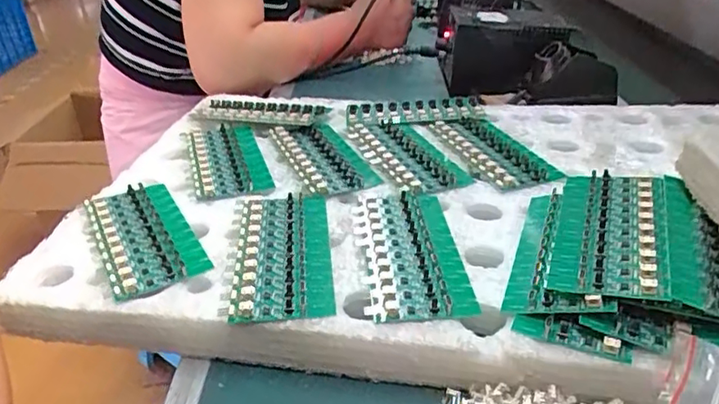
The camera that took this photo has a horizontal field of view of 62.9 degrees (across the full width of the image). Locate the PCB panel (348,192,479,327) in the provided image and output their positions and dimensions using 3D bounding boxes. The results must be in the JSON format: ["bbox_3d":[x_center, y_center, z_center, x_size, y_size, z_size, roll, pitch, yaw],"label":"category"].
[{"bbox_3d":[0.032,0.029,0.395,0.065,0.005,0.137,-4,30,-3],"label":"PCB panel"}]

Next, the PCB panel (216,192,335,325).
[{"bbox_3d":[-0.054,0.031,0.397,0.067,0.008,0.137,-4,30,-4],"label":"PCB panel"}]

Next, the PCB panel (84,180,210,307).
[{"bbox_3d":[-0.156,0.021,0.423,0.062,0.011,0.138,-17,33,-24],"label":"PCB panel"}]

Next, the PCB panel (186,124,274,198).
[{"bbox_3d":[-0.118,-0.039,0.522,0.061,0.008,0.136,-10,31,-14],"label":"PCB panel"}]

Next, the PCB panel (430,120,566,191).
[{"bbox_3d":[0.118,-0.047,0.523,0.062,0.011,0.139,-11,31,-15],"label":"PCB panel"}]

